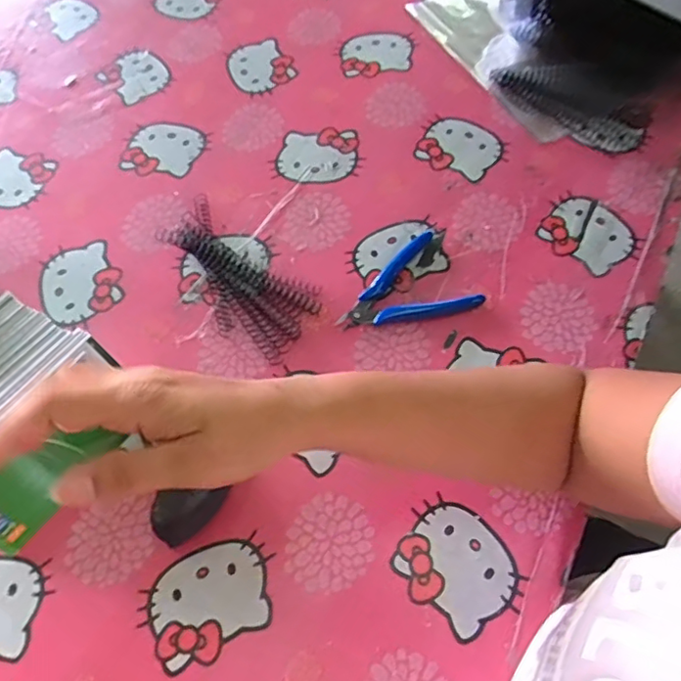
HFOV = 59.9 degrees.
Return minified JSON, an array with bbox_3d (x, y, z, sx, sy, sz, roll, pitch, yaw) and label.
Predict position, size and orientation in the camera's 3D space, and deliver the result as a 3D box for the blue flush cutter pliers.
[{"bbox_3d":[0.051,-0.045,0.517,0.116,0.010,0.087,-25,64,-11],"label":"blue flush cutter pliers"}]

